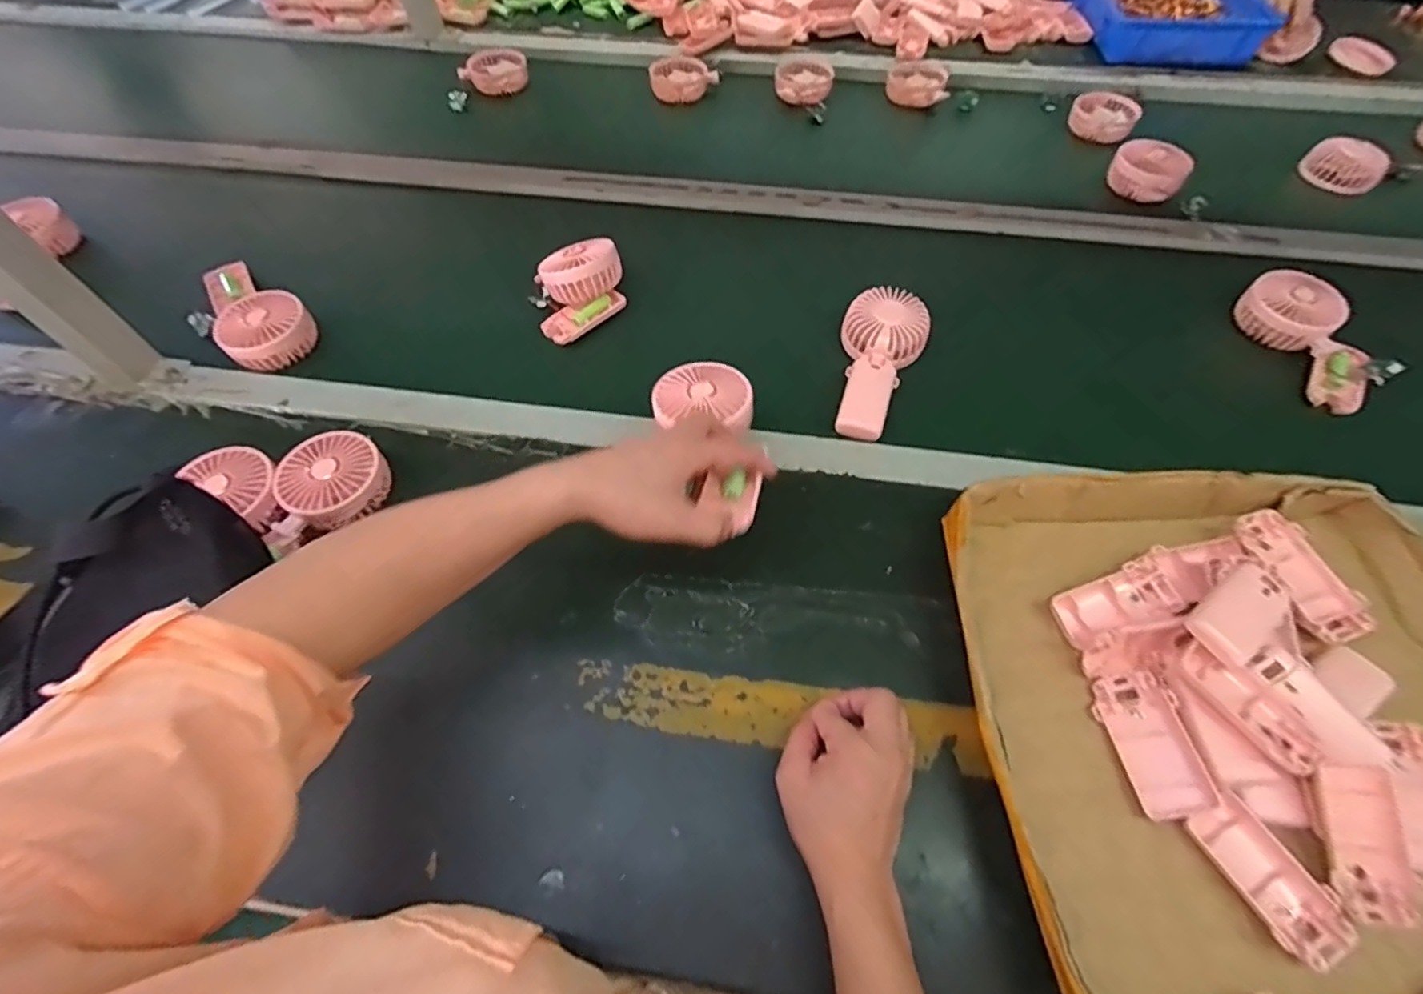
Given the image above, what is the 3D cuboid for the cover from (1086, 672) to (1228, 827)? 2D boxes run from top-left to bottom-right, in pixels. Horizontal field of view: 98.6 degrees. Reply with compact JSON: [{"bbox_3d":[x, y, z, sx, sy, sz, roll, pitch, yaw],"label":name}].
[{"bbox_3d":[0.317,0.176,0.442,0.049,0.013,0.095,-22,52,17],"label":"cover"}]

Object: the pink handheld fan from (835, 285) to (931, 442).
[{"bbox_3d":[0.166,-0.141,0.625,0.085,0.038,0.170,18,60,13],"label":"pink handheld fan"}]

